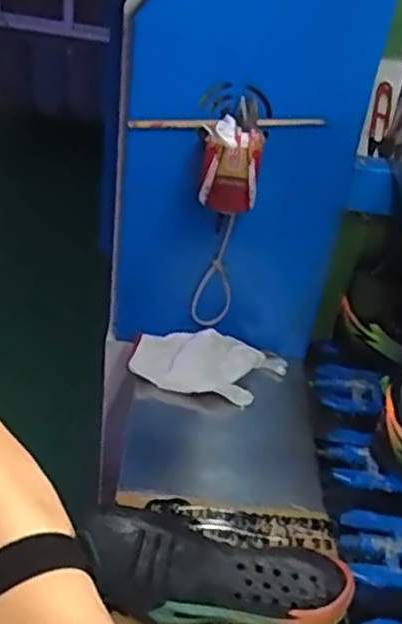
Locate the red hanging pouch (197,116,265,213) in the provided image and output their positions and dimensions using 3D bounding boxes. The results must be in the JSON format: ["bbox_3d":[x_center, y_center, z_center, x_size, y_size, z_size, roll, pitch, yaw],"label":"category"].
[{"bbox_3d":[0.035,-0.168,0.816,0.063,0.098,0.045,7,34,-1],"label":"red hanging pouch"}]

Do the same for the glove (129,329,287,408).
[{"bbox_3d":[0.013,0.071,0.952,0.212,0.043,0.093,7,34,-1],"label":"glove"}]

